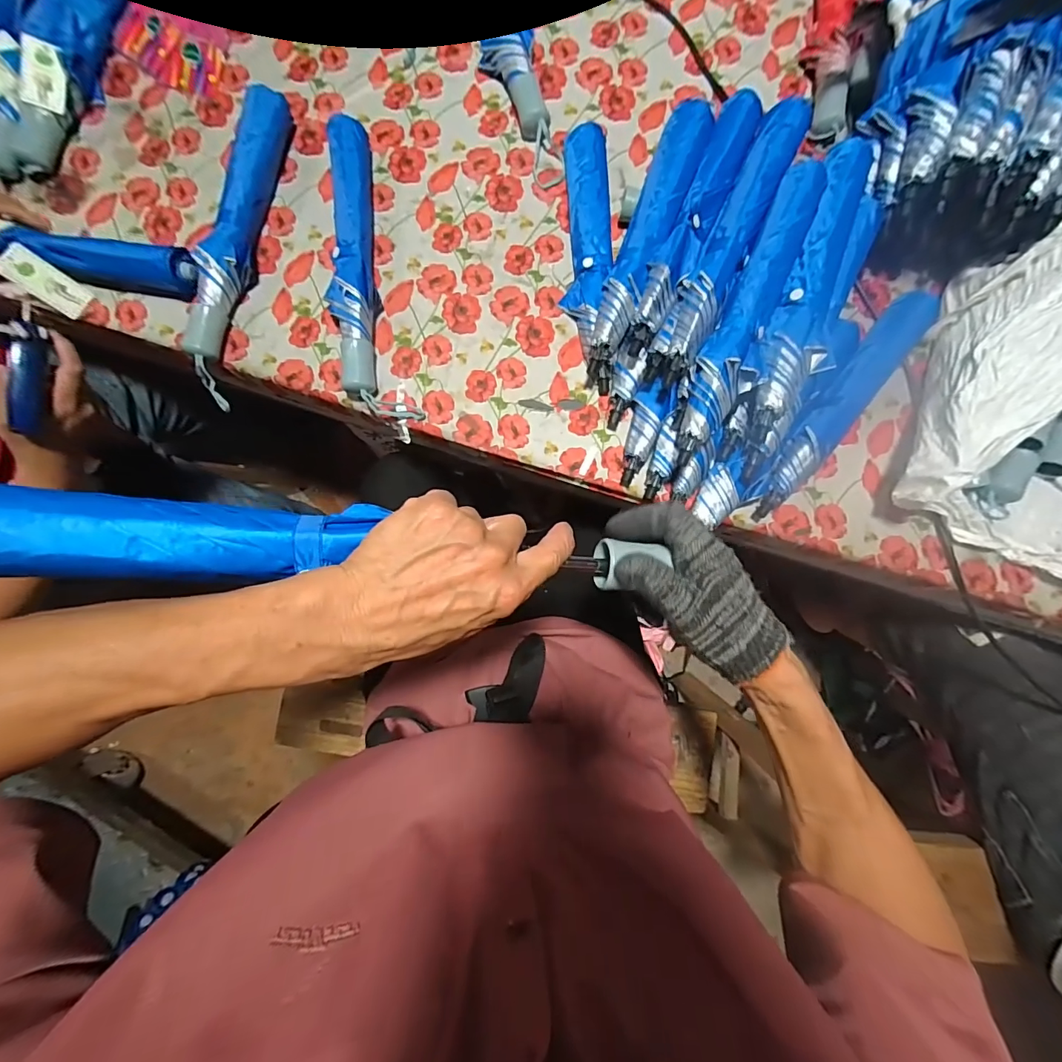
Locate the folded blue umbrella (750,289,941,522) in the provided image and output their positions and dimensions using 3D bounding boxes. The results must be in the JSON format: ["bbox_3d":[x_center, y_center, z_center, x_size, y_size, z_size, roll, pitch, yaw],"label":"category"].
[{"bbox_3d":[0.374,-0.159,0.539,0.054,0.044,0.345,43,86,5],"label":"folded blue umbrella"}]

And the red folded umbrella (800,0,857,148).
[{"bbox_3d":[0.407,-0.694,0.598,0.059,0.041,0.362,6,84,2],"label":"red folded umbrella"}]

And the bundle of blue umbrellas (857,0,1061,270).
[{"bbox_3d":[0.520,-0.494,0.475,0.263,0.146,0.340,8,85,0],"label":"bundle of blue umbrellas"}]

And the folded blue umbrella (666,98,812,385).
[{"bbox_3d":[0.215,-0.317,0.488,0.052,0.044,0.312,26,85,2],"label":"folded blue umbrella"}]

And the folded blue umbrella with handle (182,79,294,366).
[{"bbox_3d":[-0.370,-0.387,0.568,0.055,0.049,0.360,9,84,2],"label":"folded blue umbrella with handle"}]

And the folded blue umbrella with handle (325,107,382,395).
[{"bbox_3d":[-0.223,-0.342,0.557,0.056,0.053,0.349,-6,84,1],"label":"folded blue umbrella with handle"}]

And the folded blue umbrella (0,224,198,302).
[{"bbox_3d":[-0.532,-0.333,0.563,0.230,0.050,0.056,7,84,2],"label":"folded blue umbrella"}]

